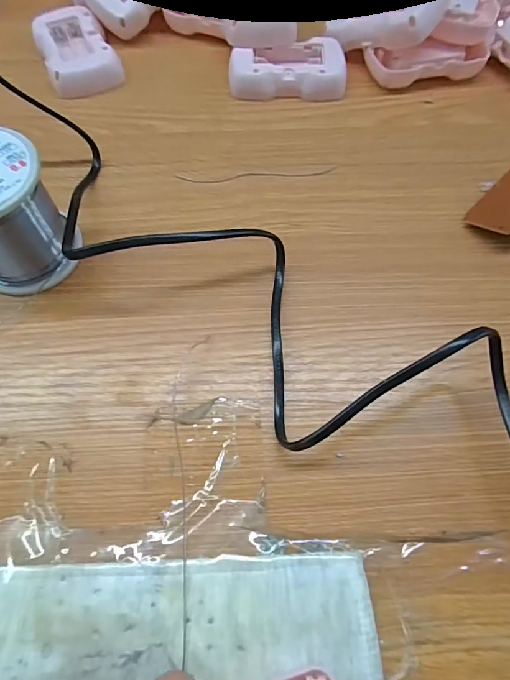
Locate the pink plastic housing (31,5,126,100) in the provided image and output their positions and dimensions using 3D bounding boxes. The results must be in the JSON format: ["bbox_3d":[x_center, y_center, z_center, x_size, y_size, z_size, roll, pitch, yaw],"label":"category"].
[{"bbox_3d":[-0.137,-0.223,0.328,0.052,0.019,0.080,-22,67,-10],"label":"pink plastic housing"}]

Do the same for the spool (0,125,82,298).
[{"bbox_3d":[-0.136,-0.067,0.231,0.059,0.064,0.062,-36,70,-16],"label":"spool"}]

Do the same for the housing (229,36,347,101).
[{"bbox_3d":[0.024,-0.204,0.320,0.084,0.019,0.045,1,65,0],"label":"housing"}]

